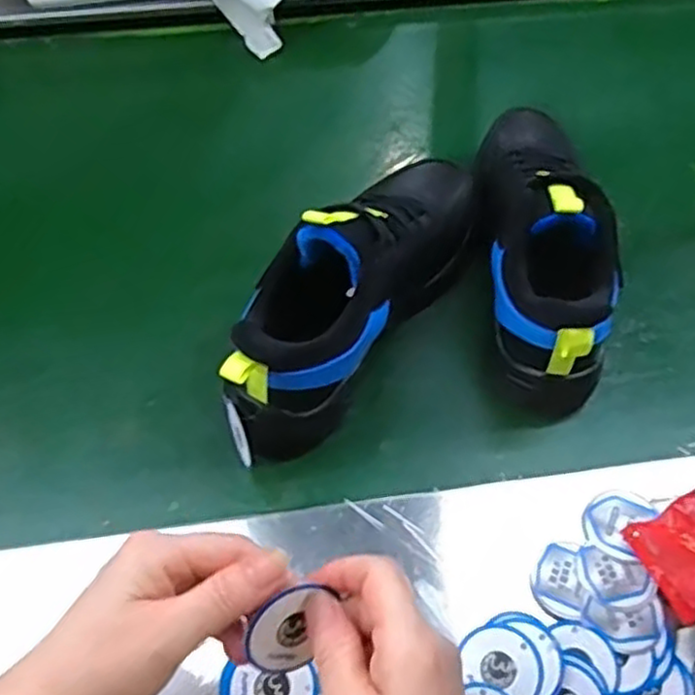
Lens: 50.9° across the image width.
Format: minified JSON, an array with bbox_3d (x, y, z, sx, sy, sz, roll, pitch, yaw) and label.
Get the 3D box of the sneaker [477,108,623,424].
[{"bbox_3d":[0.154,-0.093,0.577,0.087,0.138,0.273,4,55,-1],"label":"sneaker"}]

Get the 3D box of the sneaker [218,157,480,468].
[{"bbox_3d":[0.013,-0.056,0.548,0.090,0.144,0.294,29,58,16],"label":"sneaker"}]

